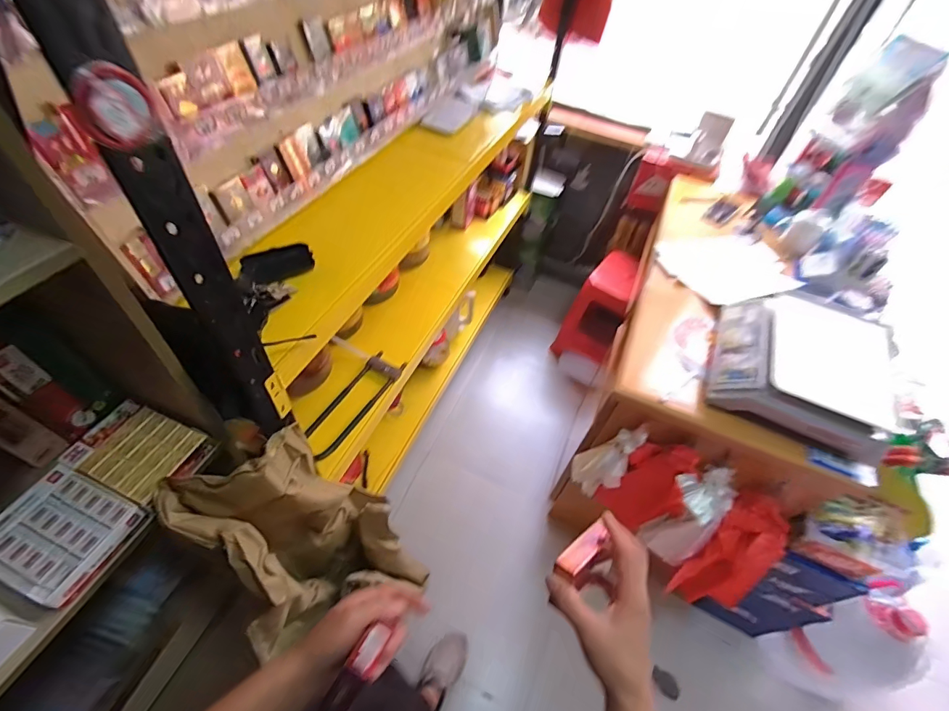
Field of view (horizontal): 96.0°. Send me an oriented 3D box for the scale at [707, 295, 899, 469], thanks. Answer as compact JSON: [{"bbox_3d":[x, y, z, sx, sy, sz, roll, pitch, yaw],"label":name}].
[{"bbox_3d":[0.718,0.023,0.925,0.342,0.108,0.325,22,52,12],"label":"scale"}]

